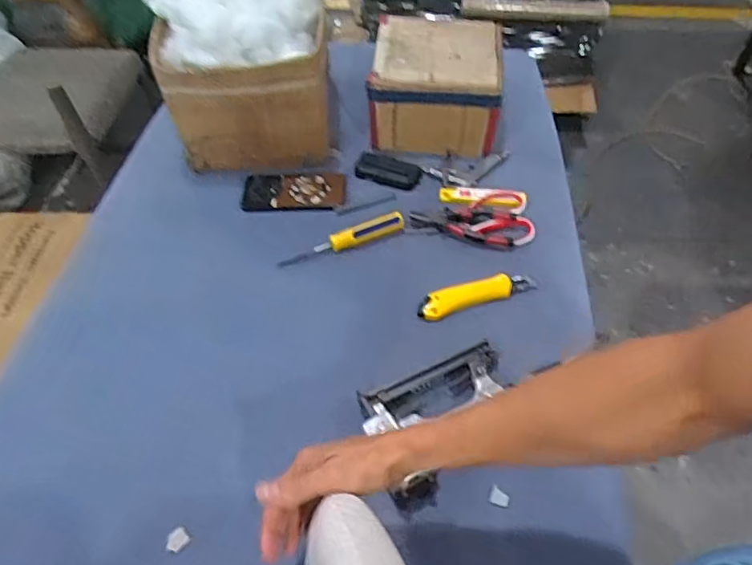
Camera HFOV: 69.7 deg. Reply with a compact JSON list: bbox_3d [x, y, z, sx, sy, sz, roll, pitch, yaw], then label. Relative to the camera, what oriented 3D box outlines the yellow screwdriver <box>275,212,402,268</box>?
[{"bbox_3d":[-0.049,-0.064,0.798,0.194,0.019,0.031,-21,53,-15],"label":"yellow screwdriver"}]

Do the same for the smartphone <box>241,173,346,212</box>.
[{"bbox_3d":[-0.132,-0.148,0.870,0.161,0.017,0.081,-4,51,-1],"label":"smartphone"}]

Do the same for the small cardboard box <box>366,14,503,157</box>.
[{"bbox_3d":[0.104,-0.343,0.942,0.211,0.131,0.213,6,51,7],"label":"small cardboard box"}]

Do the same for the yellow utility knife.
[{"bbox_3d":[0.137,0.014,0.739,0.167,0.014,0.038,-16,52,-11],"label":"yellow utility knife"}]

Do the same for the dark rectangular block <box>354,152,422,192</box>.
[{"bbox_3d":[0.017,-0.183,0.888,0.109,0.022,0.050,14,53,13],"label":"dark rectangular block"}]

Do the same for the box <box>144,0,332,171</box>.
[{"bbox_3d":[-0.214,-0.352,0.882,0.266,0.249,0.233,-5,51,-3],"label":"box"}]

